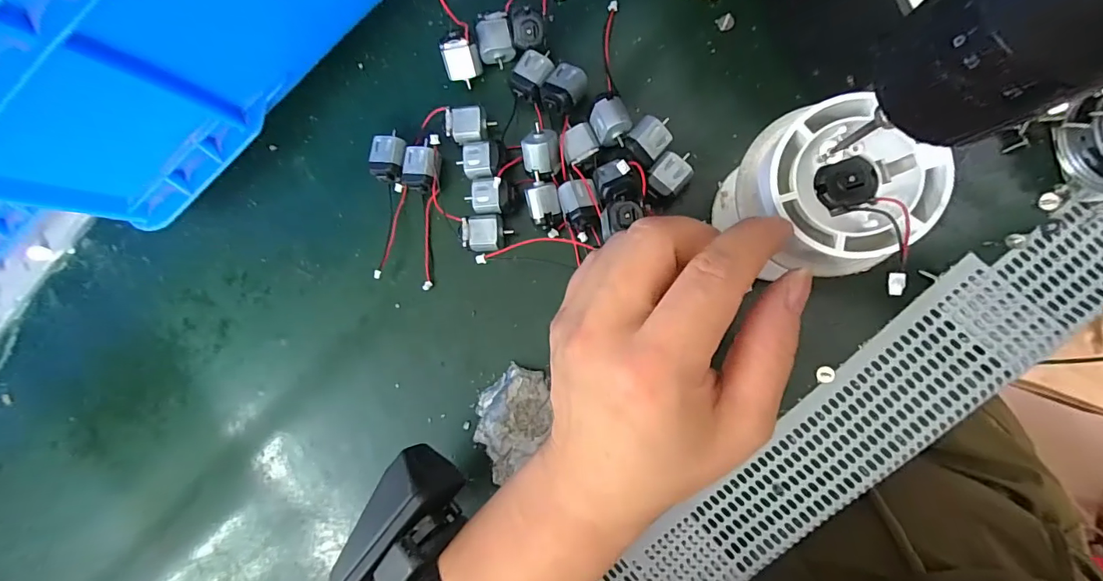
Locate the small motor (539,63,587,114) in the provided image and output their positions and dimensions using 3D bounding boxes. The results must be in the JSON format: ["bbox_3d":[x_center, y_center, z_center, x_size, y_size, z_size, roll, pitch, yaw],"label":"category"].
[{"bbox_3d":[0.007,-0.105,0.243,0.019,0.015,0.024,37,80,1],"label":"small motor"}]

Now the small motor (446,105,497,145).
[{"bbox_3d":[-0.044,-0.089,0.256,0.024,0.015,0.019,0,90,10],"label":"small motor"}]

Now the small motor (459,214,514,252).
[{"bbox_3d":[-0.035,-0.031,0.256,0.026,0.016,0.019,-3,90,10],"label":"small motor"}]

